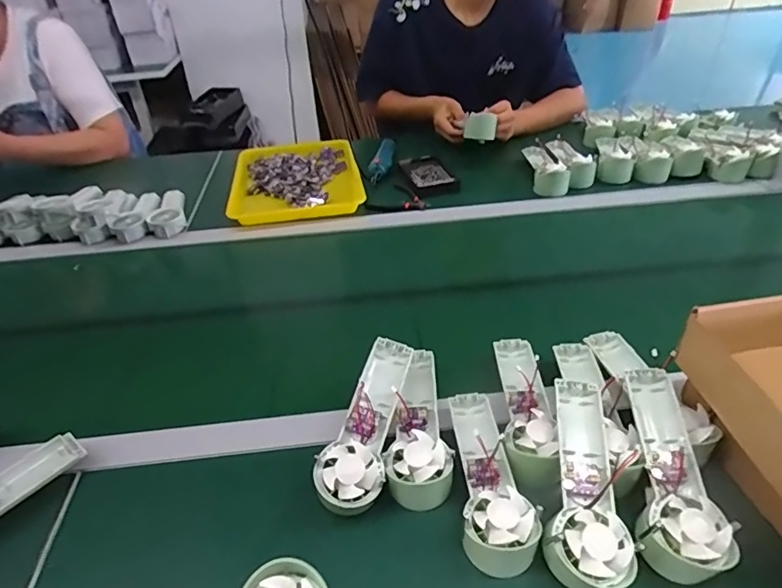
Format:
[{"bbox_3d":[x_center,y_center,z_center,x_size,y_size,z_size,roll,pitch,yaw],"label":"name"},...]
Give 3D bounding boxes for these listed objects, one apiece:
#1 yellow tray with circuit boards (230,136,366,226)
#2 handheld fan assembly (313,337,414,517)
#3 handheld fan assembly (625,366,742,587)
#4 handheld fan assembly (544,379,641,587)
[{"bbox_3d":[-0.187,-0.235,1.005,0.244,0.054,0.300,-8,37,-6],"label":"yellow tray with circuit boards"},{"bbox_3d":[-0.019,0.125,0.496,0.060,0.053,0.173,10,55,17],"label":"handheld fan assembly"},{"bbox_3d":[0.241,0.151,0.443,0.062,0.040,0.174,1,53,6],"label":"handheld fan assembly"},{"bbox_3d":[0.169,0.157,0.437,0.063,0.044,0.171,4,52,10],"label":"handheld fan assembly"}]

